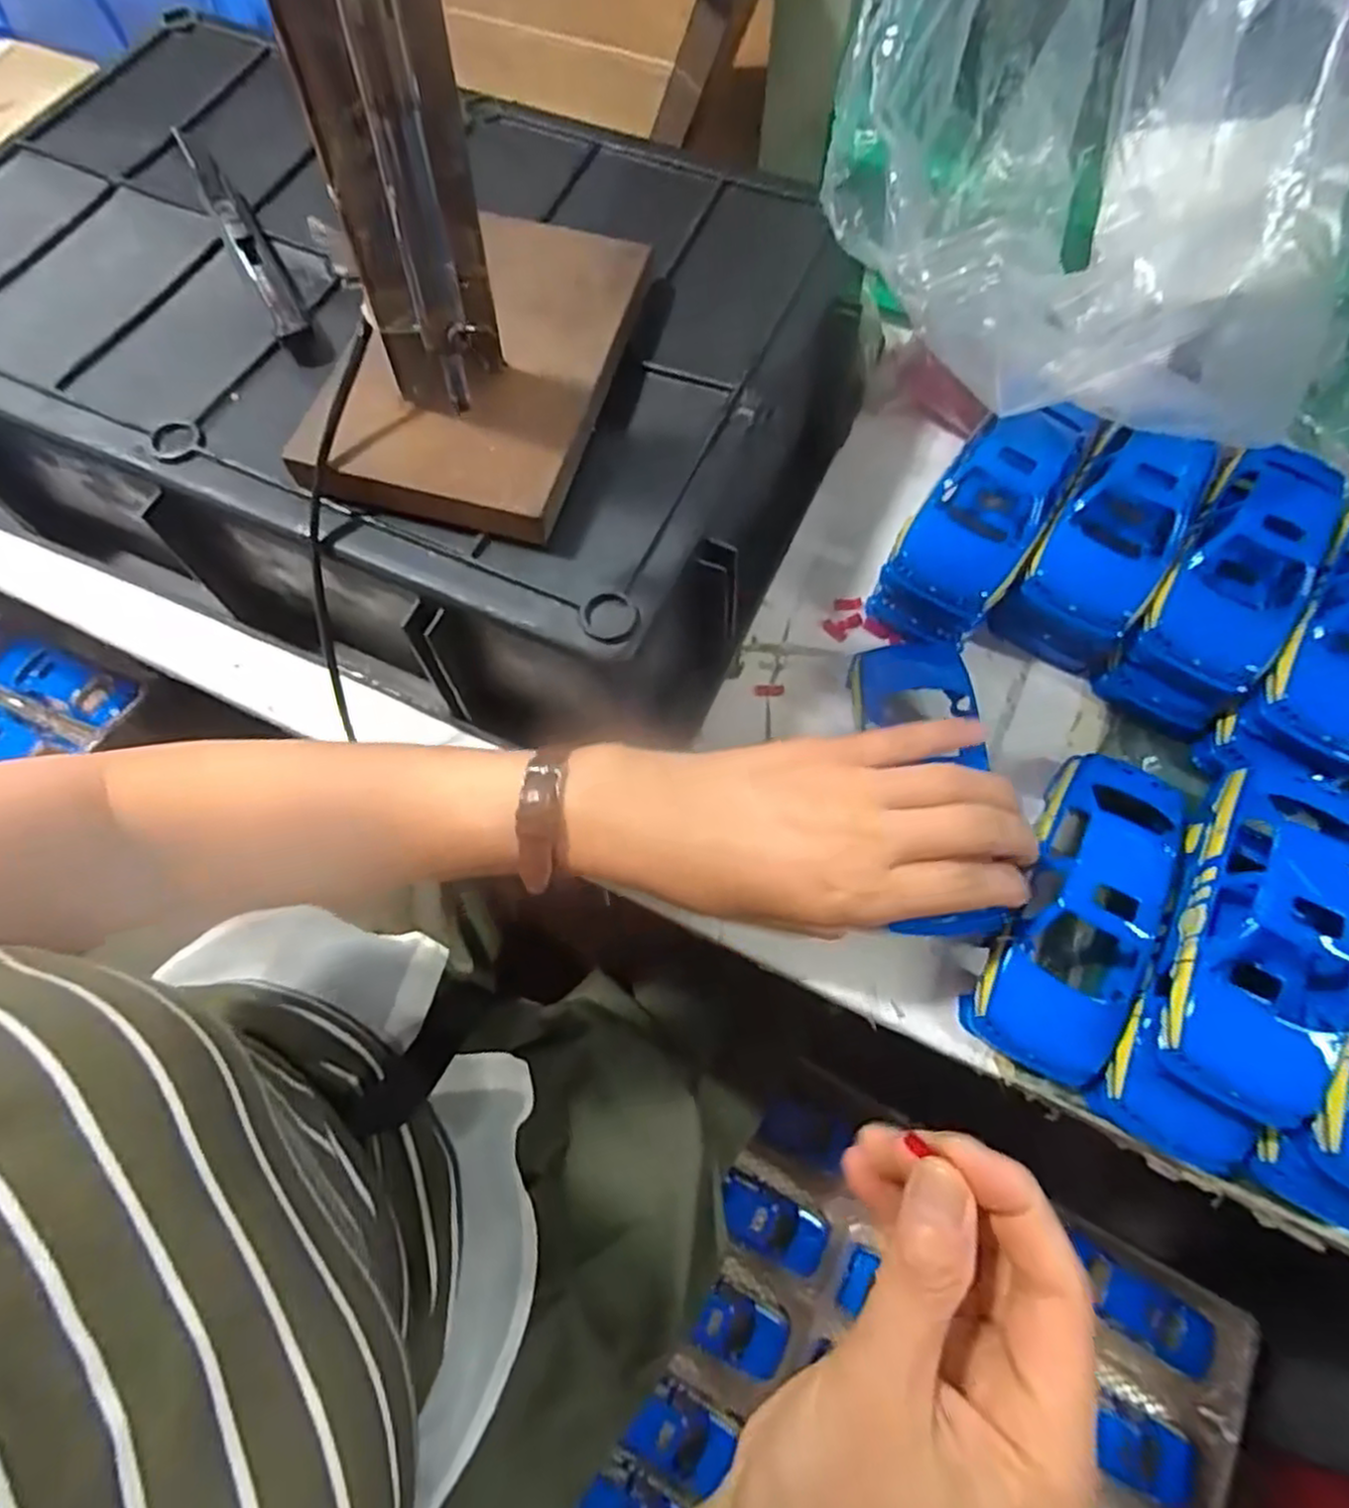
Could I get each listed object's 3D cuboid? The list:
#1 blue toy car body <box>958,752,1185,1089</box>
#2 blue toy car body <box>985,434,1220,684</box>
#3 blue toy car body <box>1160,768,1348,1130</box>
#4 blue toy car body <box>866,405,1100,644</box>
[{"bbox_3d":[0.164,0.061,0.289,0.055,0.038,0.128,26,71,10],"label":"blue toy car body"},{"bbox_3d":[0.196,-0.094,0.329,0.053,0.037,0.106,32,99,12],"label":"blue toy car body"},{"bbox_3d":[0.218,0.067,0.270,0.056,0.027,0.123,25,71,10],"label":"blue toy car body"},{"bbox_3d":[0.141,-0.108,0.331,0.050,0.029,0.122,39,98,14],"label":"blue toy car body"}]

